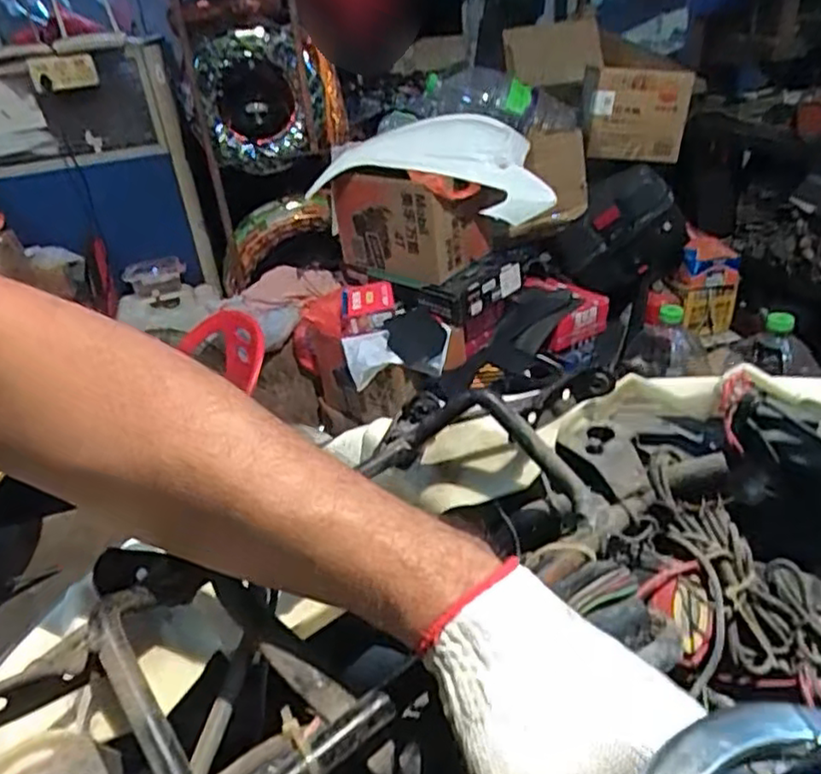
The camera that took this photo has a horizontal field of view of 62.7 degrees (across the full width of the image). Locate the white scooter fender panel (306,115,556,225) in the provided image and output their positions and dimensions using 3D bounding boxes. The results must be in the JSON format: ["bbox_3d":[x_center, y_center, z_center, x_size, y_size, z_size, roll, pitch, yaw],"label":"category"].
[{"bbox_3d":[0.088,-0.610,1.814,0.589,0.190,0.295,10,33,3],"label":"white scooter fender panel"}]

